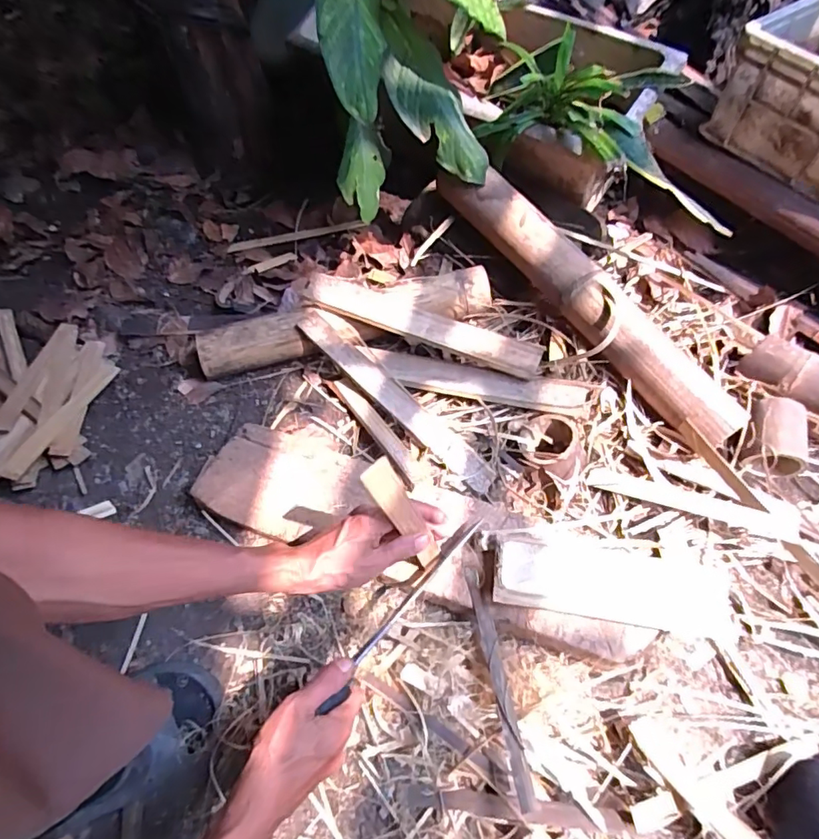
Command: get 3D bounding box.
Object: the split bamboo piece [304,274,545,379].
[{"bbox_3d":[0.013,-0.135,0.761,0.347,0.019,0.062,18,72,10],"label":"split bamboo piece"}]

